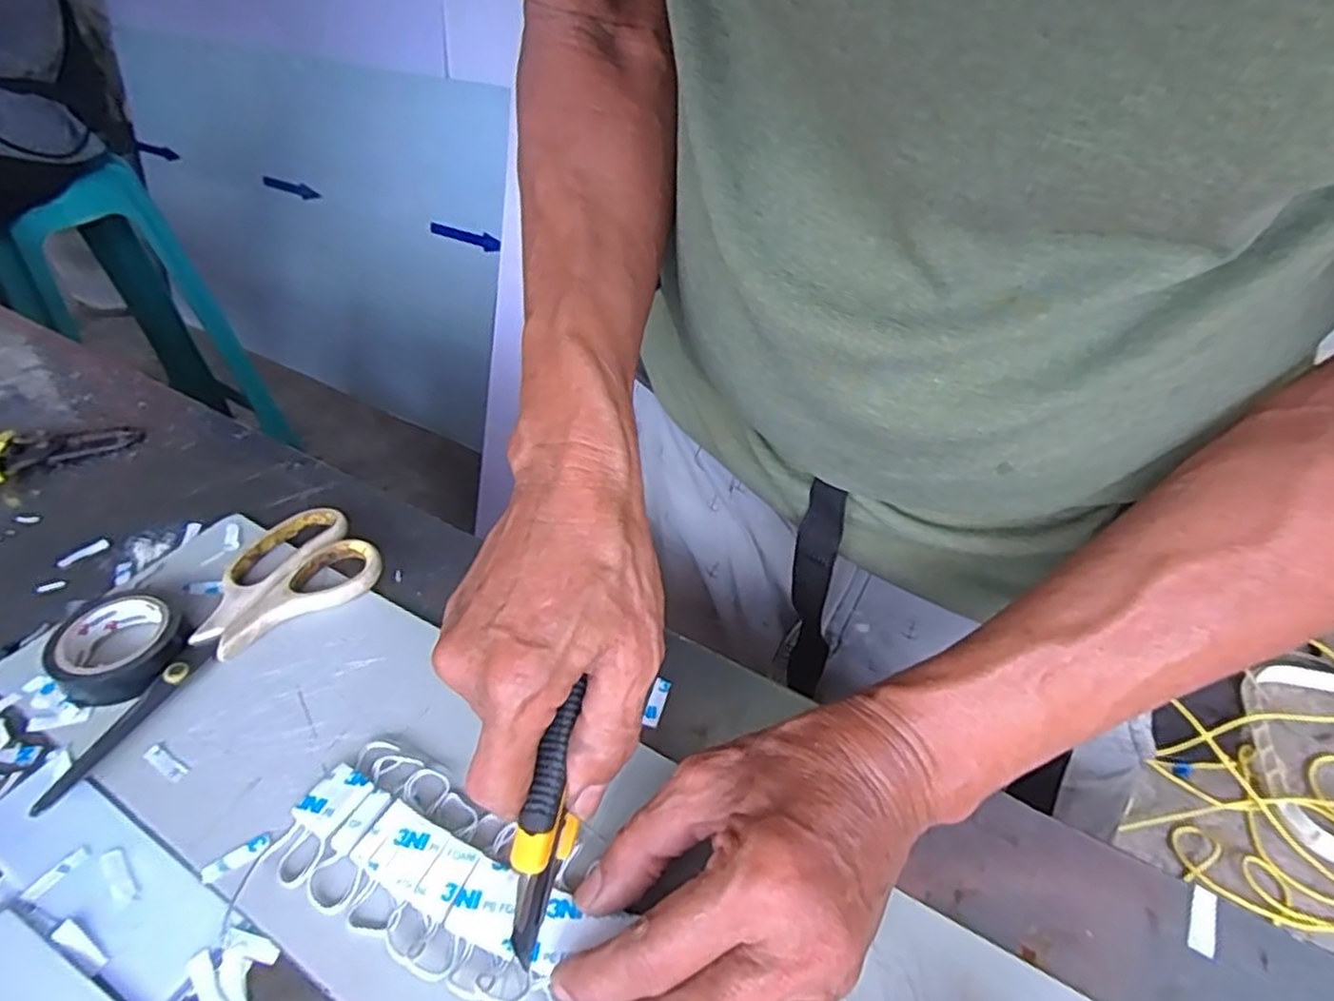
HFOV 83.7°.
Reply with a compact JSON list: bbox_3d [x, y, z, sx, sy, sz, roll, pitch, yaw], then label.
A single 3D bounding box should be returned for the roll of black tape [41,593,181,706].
[{"bbox_3d":[-0.271,0.072,0.366,0.063,0.020,0.054,1,40,3],"label":"roll of black tape"}]

